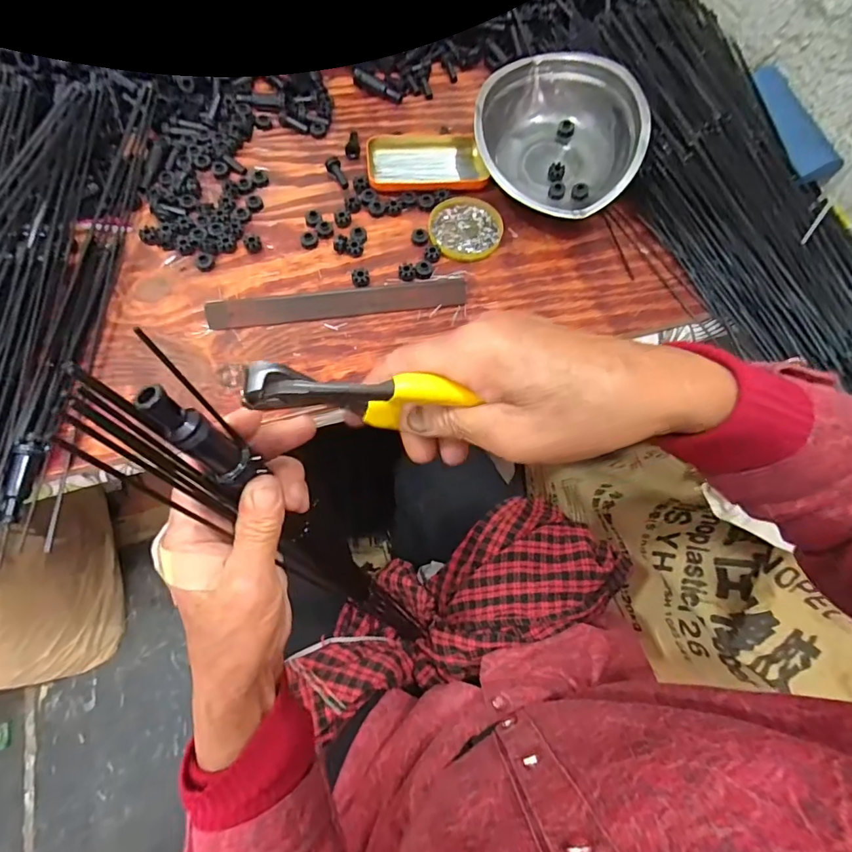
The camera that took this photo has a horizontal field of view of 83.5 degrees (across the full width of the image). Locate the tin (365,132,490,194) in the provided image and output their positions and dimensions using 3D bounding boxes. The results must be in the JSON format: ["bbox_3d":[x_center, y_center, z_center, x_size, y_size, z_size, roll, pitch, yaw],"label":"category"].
[{"bbox_3d":[0.000,-0.317,0.578,0.141,0.014,0.096,-10,69,-7],"label":"tin"}]

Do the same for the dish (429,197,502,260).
[{"bbox_3d":[0.045,-0.228,0.548,0.082,0.009,0.087,1,68,-3],"label":"dish"}]

